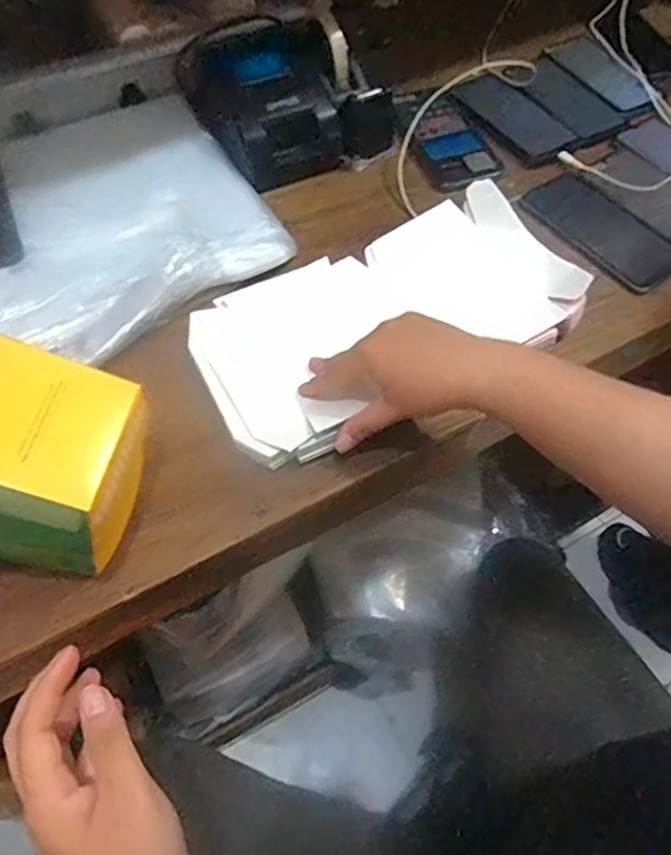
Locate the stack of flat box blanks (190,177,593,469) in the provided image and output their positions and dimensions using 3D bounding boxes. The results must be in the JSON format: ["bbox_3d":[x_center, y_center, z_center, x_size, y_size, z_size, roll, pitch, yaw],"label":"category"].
[{"bbox_3d":[0.043,-0.098,0.549,0.317,0.034,0.179,-27,62,-13],"label":"stack of flat box blanks"}]

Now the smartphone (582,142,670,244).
[{"bbox_3d":[0.348,-0.241,0.660,0.083,0.015,0.160,-39,72,-21],"label":"smartphone"}]

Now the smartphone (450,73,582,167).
[{"bbox_3d":[0.209,-0.366,0.732,0.074,0.012,0.151,-29,63,-18],"label":"smartphone"}]

